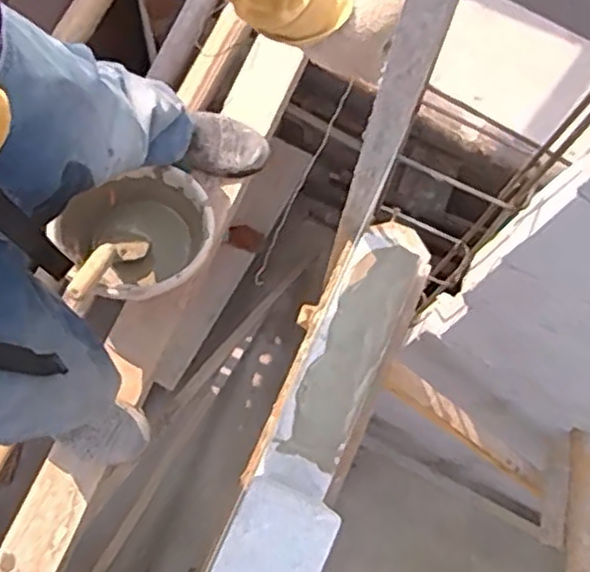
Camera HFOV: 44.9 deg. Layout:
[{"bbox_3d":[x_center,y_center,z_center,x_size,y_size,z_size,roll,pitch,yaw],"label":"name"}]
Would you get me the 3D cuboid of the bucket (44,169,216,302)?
[{"bbox_3d":[-0.252,-0.068,1.200,0.231,0.172,0.210,0,76,-2],"label":"bucket"}]

